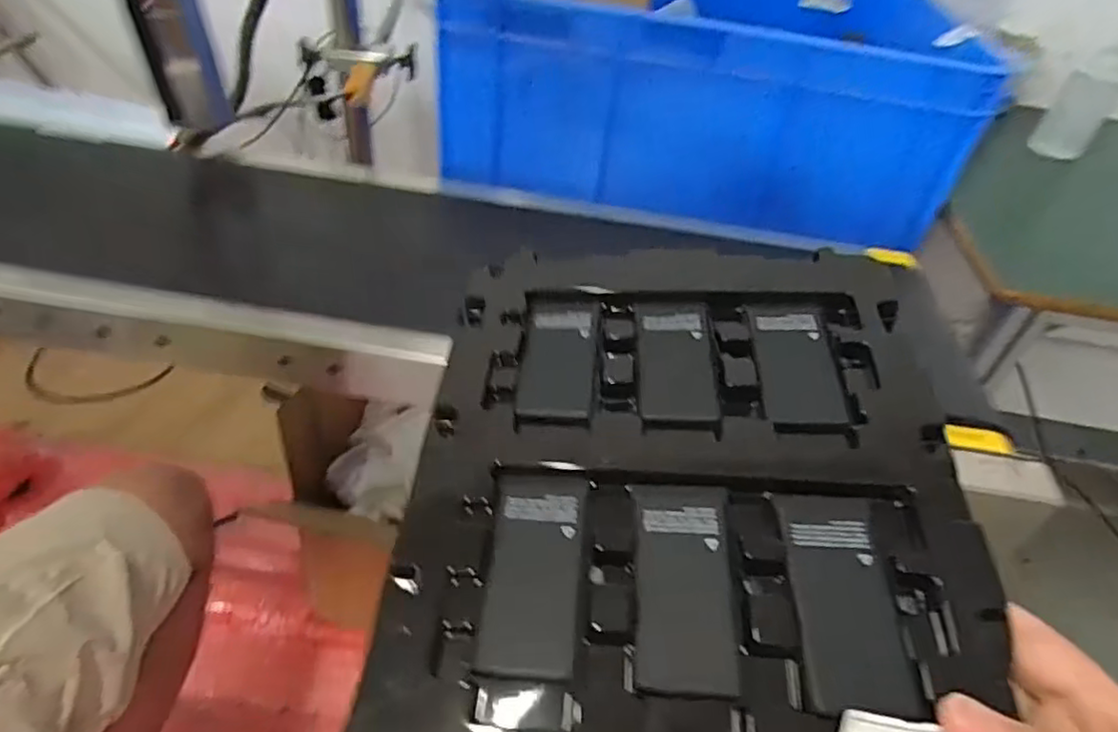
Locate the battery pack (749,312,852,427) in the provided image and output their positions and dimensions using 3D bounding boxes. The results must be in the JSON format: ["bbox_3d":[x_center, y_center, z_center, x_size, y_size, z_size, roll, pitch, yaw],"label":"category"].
[{"bbox_3d":[0.110,0.000,0.303,0.034,0.007,0.067,-2,49,6],"label":"battery pack"}]

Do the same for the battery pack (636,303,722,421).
[{"bbox_3d":[0.056,-0.005,0.310,0.035,0.011,0.074,6,42,-2],"label":"battery pack"}]

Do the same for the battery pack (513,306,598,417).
[{"bbox_3d":[0.000,-0.004,0.312,0.033,0.009,0.071,7,42,-1],"label":"battery pack"}]

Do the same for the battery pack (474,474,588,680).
[{"bbox_3d":[-0.009,0.075,0.243,0.034,0.012,0.074,6,42,-2],"label":"battery pack"}]

